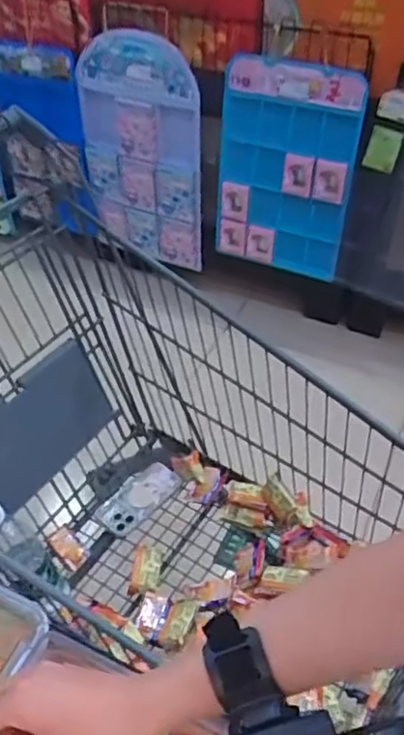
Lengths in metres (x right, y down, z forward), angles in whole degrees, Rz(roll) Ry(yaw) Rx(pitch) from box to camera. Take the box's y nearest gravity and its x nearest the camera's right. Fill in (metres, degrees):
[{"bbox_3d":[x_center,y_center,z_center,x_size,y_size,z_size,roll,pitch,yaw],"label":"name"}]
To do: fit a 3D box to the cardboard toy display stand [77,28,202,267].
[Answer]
[{"bbox_3d":[-0.172,-0.599,1.794,0.372,0.644,0.068,20,45,14],"label":"cardboard toy display stand"}]

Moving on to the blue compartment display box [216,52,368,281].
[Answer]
[{"bbox_3d":[0.211,-0.508,1.645,0.362,0.577,0.095,17,51,15],"label":"blue compartment display box"}]

